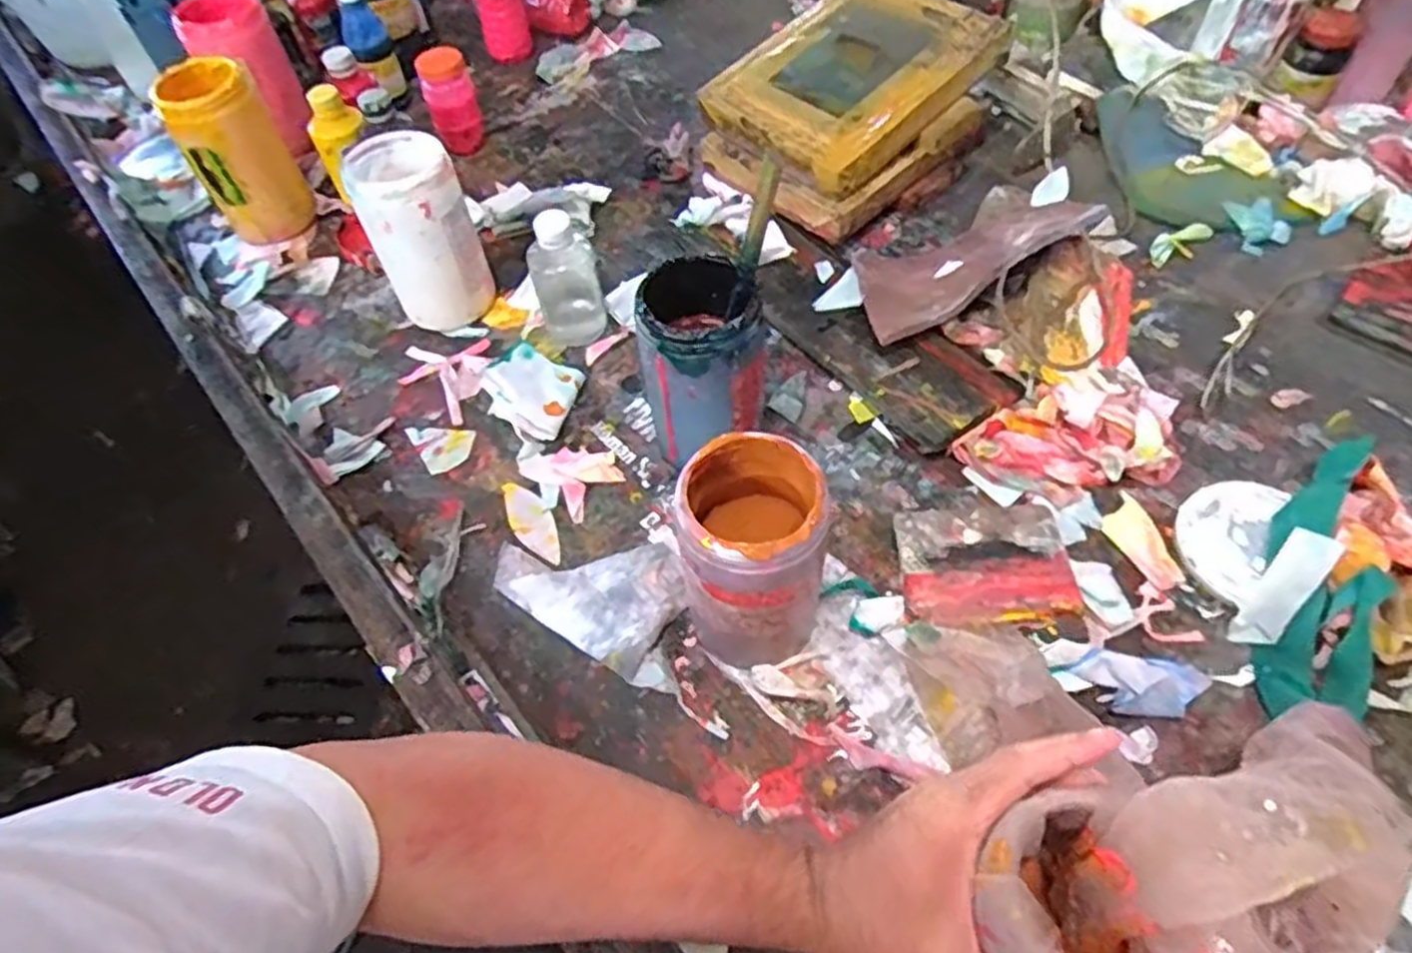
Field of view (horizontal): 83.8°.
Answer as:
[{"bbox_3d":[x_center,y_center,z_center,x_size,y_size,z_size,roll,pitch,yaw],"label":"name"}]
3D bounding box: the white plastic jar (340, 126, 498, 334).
[{"bbox_3d":[-0.270,-0.227,0.766,0.093,0.181,0.088,-2,56,3],"label":"white plastic jar"}]

